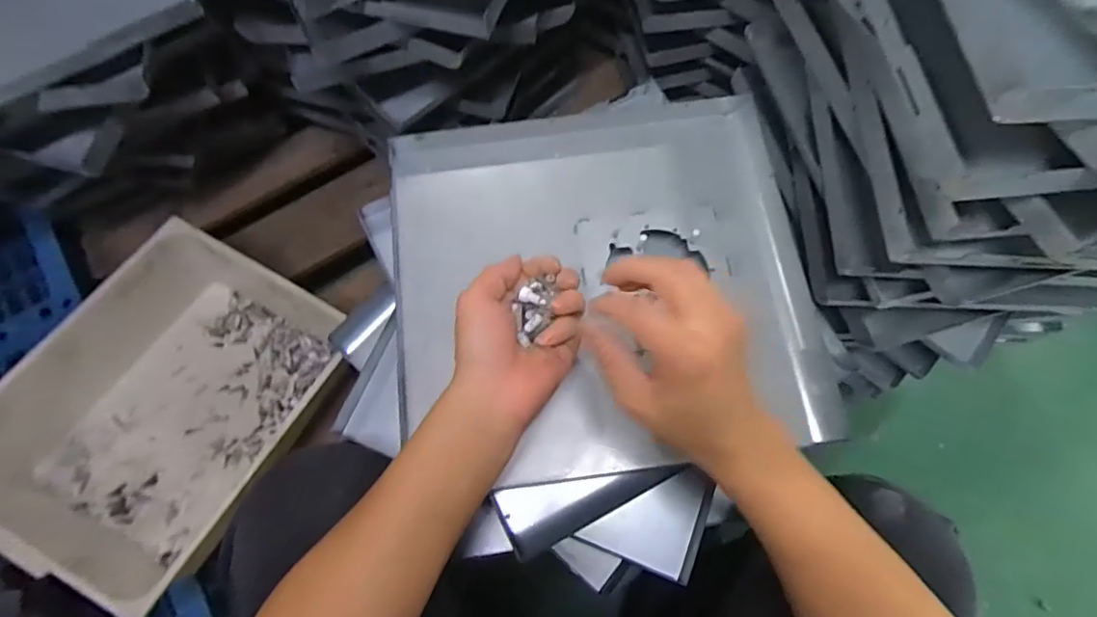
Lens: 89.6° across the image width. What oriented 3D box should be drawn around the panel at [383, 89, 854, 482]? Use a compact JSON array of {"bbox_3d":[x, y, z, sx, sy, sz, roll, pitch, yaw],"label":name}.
[{"bbox_3d":[0.056,-0.030,0.494,0.378,0.037,0.330,-8,71,-2],"label":"panel"}]

